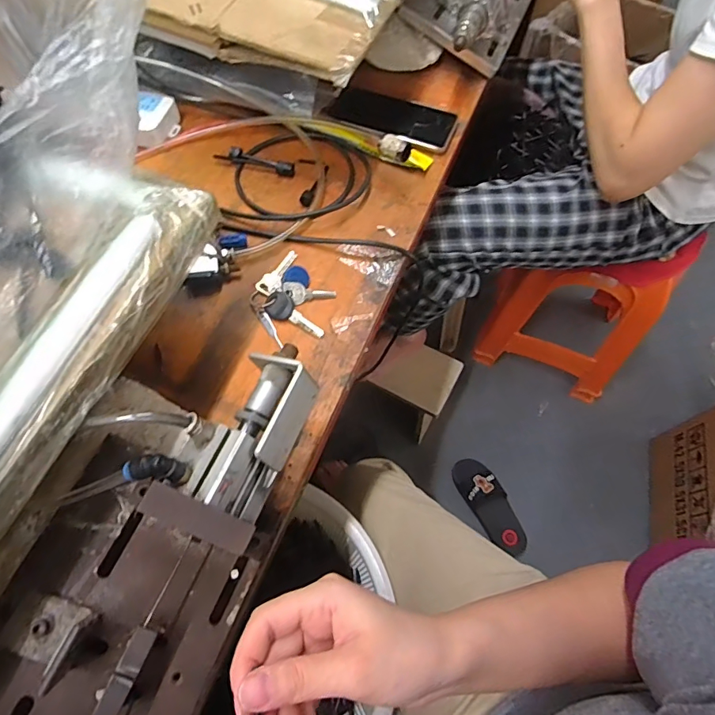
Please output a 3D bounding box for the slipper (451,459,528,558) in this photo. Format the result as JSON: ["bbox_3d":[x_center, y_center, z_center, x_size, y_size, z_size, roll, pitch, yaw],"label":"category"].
[{"bbox_3d":[0.313,0.344,1.057,0.088,0.068,0.234,-28,66,-13],"label":"slipper"}]

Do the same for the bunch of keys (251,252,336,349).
[{"bbox_3d":[-0.069,-0.060,0.465,0.078,0.011,0.095,-37,68,-16],"label":"bunch of keys"}]

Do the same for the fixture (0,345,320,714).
[{"bbox_3d":[-0.167,0.155,0.292,0.152,0.095,0.394,19,65,10],"label":"fixture"}]

